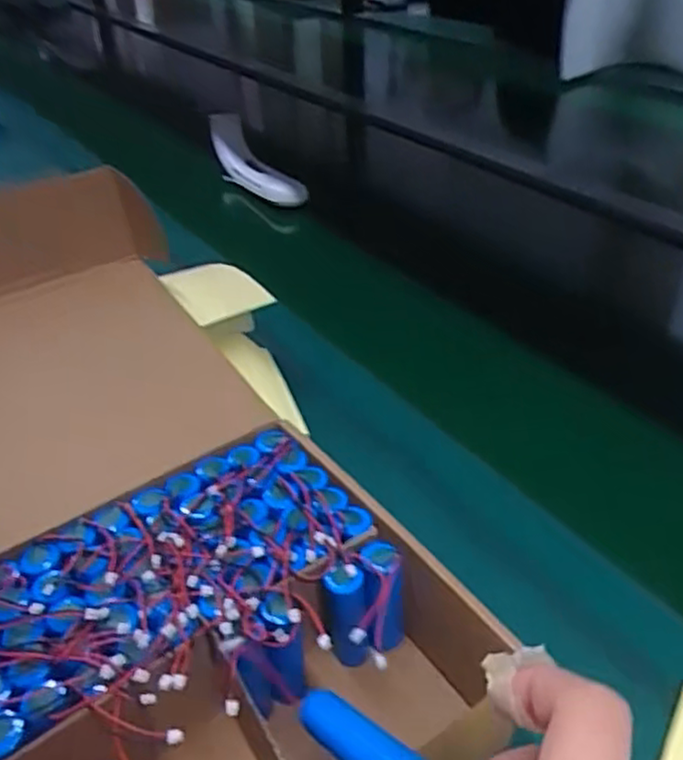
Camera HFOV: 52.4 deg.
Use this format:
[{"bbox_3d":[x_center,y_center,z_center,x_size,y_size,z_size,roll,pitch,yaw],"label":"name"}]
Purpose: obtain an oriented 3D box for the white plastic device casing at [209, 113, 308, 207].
[{"bbox_3d":[-0.117,-0.283,0.909,0.054,0.070,0.233,-19,41,-19],"label":"white plastic device casing"}]

